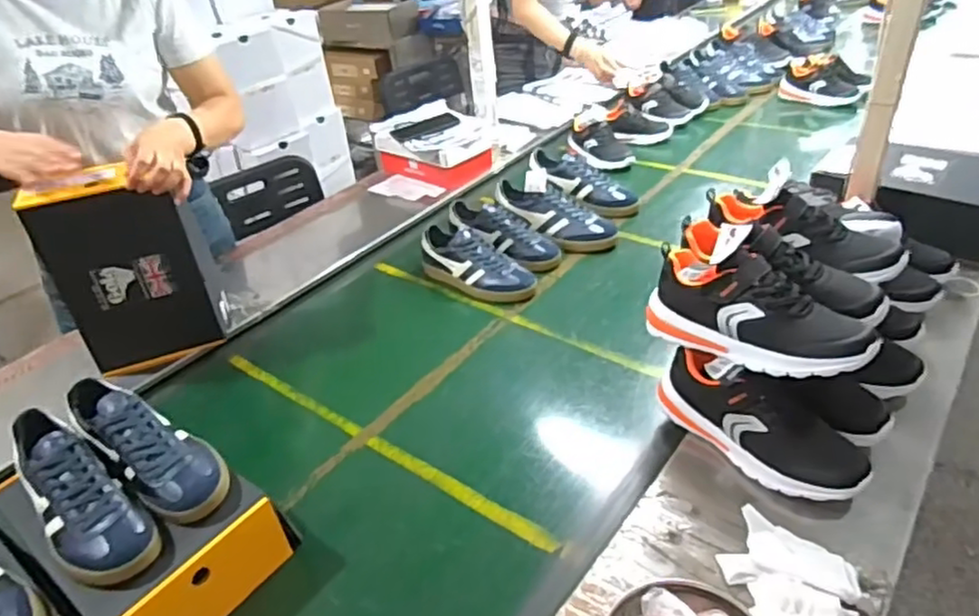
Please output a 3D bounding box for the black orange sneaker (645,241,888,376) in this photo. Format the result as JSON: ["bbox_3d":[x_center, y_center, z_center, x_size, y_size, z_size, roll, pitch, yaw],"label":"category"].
[{"bbox_3d":[0.319,0.004,0.805,0.085,0.105,0.267,-34,45,-27],"label":"black orange sneaker"}]

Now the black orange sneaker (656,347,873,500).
[{"bbox_3d":[0.330,0.129,0.822,0.087,0.111,0.259,-32,38,-30],"label":"black orange sneaker"}]

